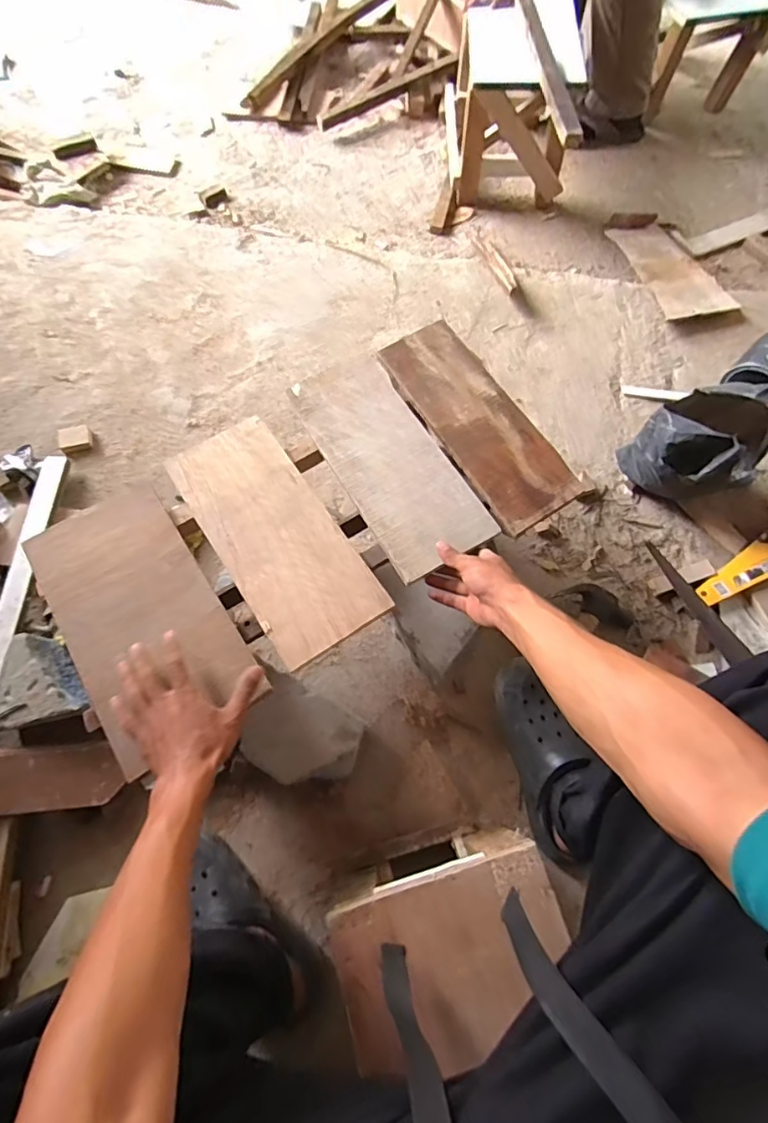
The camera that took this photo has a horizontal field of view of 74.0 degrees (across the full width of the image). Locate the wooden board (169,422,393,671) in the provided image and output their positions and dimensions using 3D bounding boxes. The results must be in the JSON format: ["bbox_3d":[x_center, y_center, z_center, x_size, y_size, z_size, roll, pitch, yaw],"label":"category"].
[{"bbox_3d":[-0.144,-0.041,0.667,0.147,0.011,0.348,-32,72,-13],"label":"wooden board"}]

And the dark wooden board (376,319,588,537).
[{"bbox_3d":[0.133,-0.204,0.735,0.130,0.016,0.347,-30,71,-12],"label":"dark wooden board"}]

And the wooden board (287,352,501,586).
[{"bbox_3d":[0.005,-0.146,0.709,0.146,0.015,0.344,-27,71,-11],"label":"wooden board"}]

